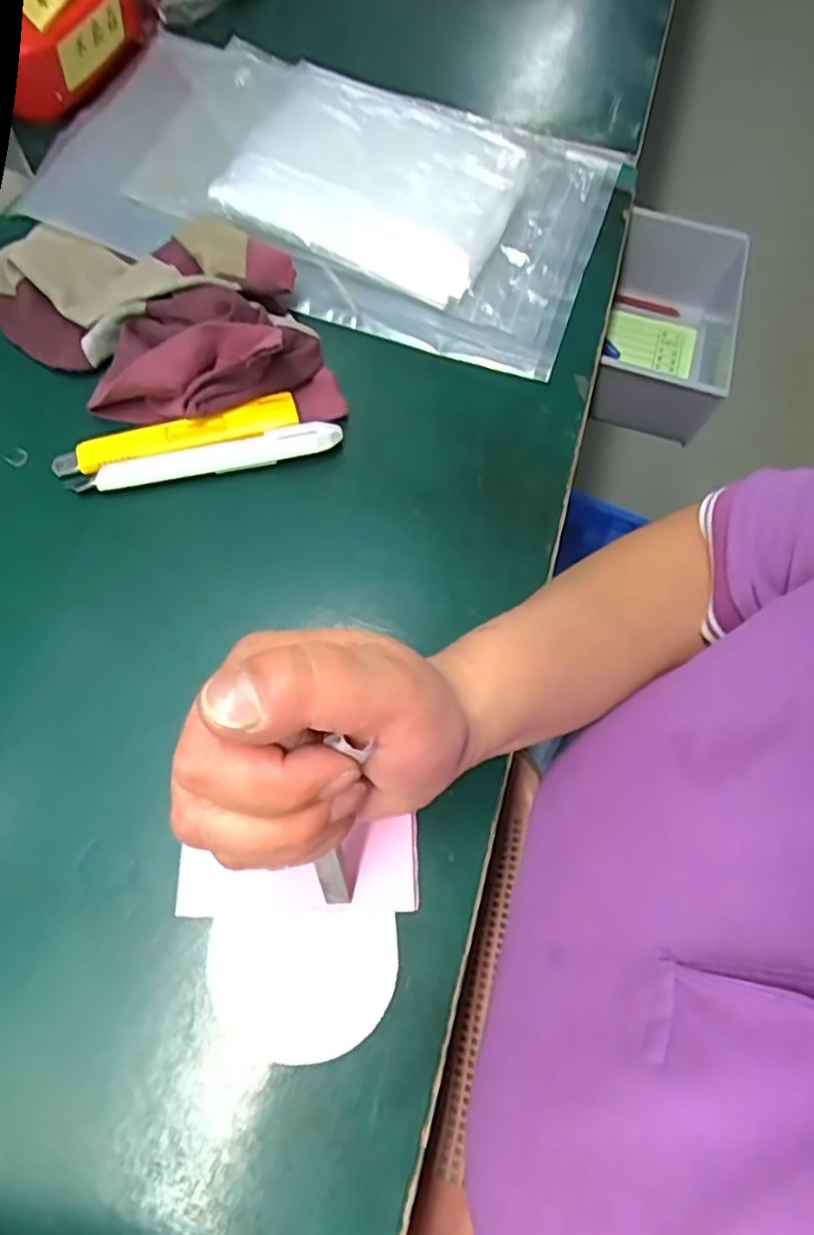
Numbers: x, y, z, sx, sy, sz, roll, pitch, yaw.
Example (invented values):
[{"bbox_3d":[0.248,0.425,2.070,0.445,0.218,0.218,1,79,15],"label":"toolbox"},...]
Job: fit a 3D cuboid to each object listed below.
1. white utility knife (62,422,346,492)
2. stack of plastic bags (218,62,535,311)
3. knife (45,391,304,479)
[{"bbox_3d":[-0.104,-0.083,0.356,0.139,0.014,0.017,-11,69,-8],"label":"white utility knife"},{"bbox_3d":[-0.016,-0.271,0.423,0.162,0.034,0.141,22,68,6],"label":"stack of plastic bags"},{"bbox_3d":[-0.120,-0.095,0.360,0.126,0.010,0.020,-16,70,-9],"label":"knife"}]

